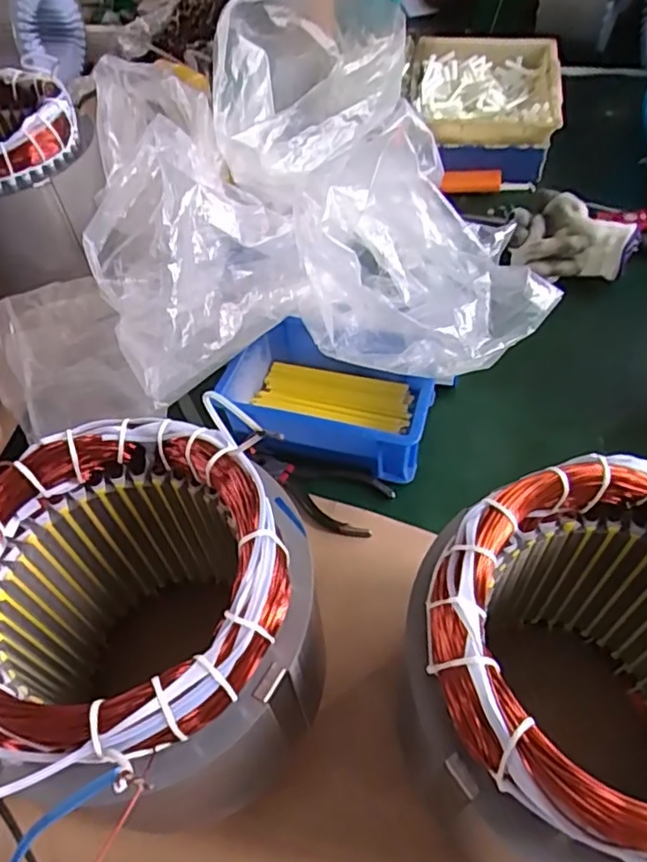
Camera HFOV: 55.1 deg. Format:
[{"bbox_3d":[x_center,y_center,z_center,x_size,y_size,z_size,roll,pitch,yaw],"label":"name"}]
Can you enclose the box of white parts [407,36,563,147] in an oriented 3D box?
[{"bbox_3d":[0.175,-0.377,0.678,0.153,0.034,0.198,6,55,9],"label":"box of white parts"}]

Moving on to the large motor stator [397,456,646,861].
[{"bbox_3d":[0.110,0.108,0.257,0.139,0.138,0.136,-25,56,-13],"label":"large motor stator"}]

